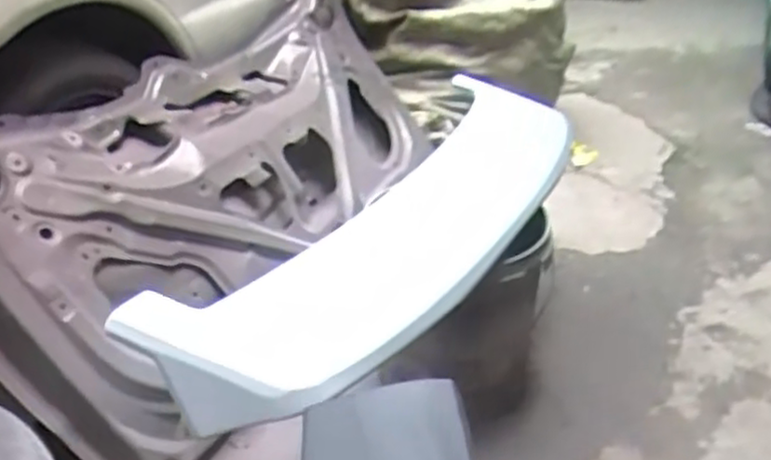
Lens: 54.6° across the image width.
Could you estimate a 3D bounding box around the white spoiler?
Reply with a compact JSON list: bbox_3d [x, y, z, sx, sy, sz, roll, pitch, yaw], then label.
[{"bbox_3d":[0.060,-0.015,1.144,0.290,0.106,0.960,15,31,30],"label":"white spoiler"}]

